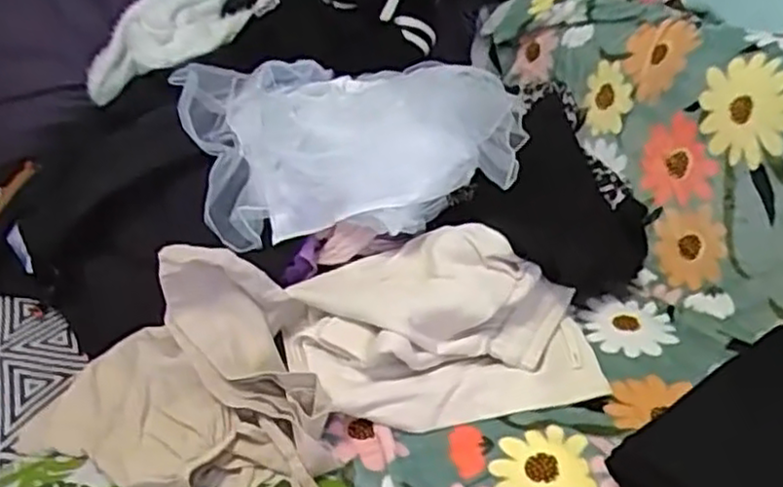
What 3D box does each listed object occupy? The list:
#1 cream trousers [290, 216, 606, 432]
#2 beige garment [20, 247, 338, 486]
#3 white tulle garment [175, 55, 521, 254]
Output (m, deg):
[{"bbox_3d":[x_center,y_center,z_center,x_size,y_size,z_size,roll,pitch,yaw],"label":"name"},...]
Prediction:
[{"bbox_3d":[0.052,0.084,0.787,0.332,0.122,0.211,-1,28,-1],"label":"cream trousers"},{"bbox_3d":[-0.221,0.146,0.691,0.309,0.166,0.246,-6,28,-10],"label":"beige garment"},{"bbox_3d":[-0.049,-0.135,0.909,0.400,0.160,0.257,-8,29,-15],"label":"white tulle garment"}]

